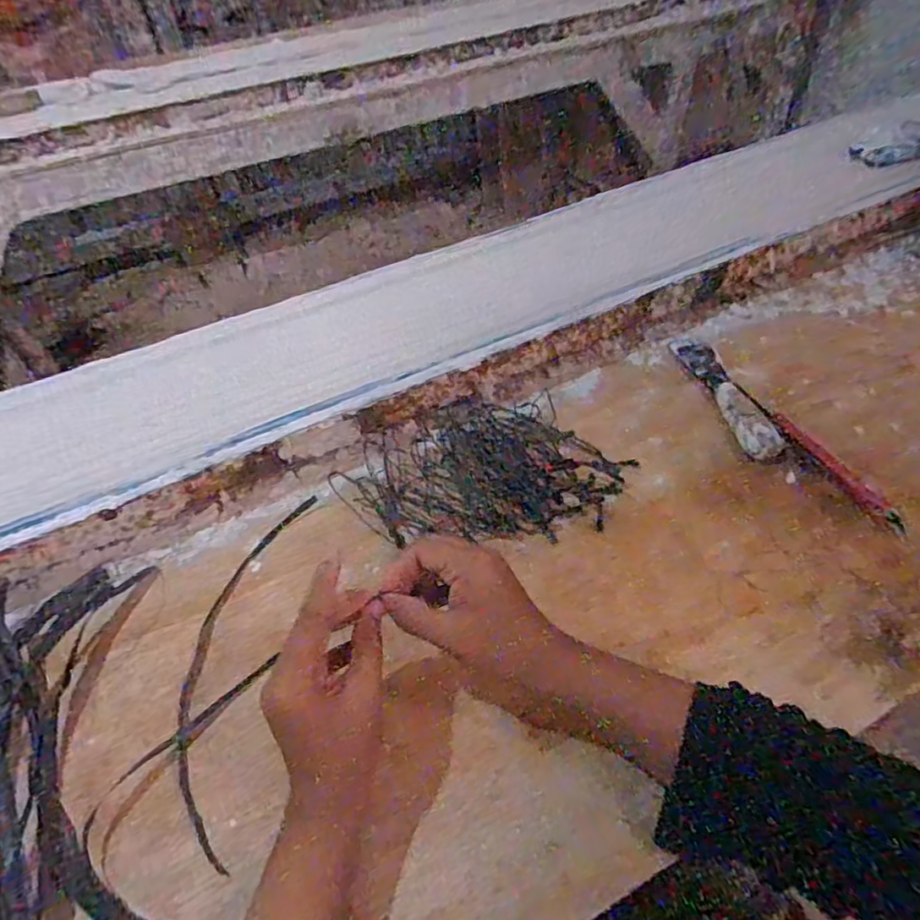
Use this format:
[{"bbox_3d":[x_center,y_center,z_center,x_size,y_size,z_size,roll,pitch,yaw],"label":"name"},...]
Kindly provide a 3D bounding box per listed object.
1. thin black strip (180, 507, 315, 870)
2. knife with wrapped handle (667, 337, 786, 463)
[{"bbox_3d":[-0.165,0.140,0.441,0.064,0.004,0.272,-2,48,4],"label":"thin black strip"},{"bbox_3d":[0.255,-0.068,0.574,0.034,0.017,0.179,-11,48,-4],"label":"knife with wrapped handle"}]

